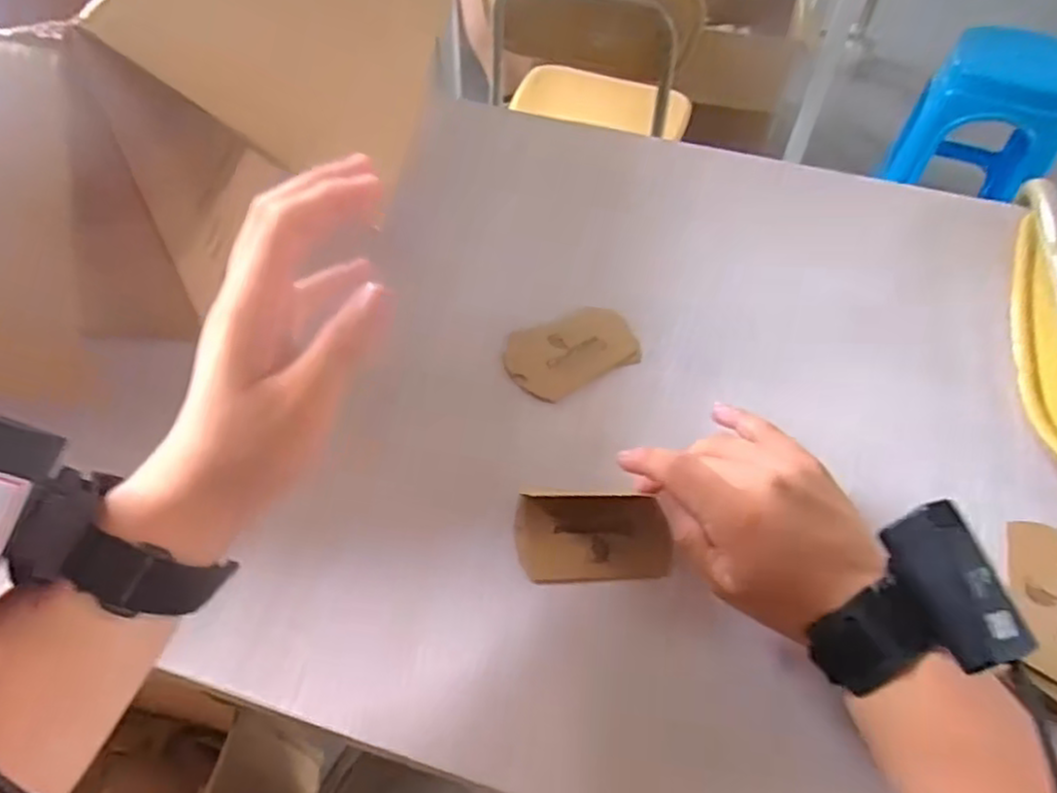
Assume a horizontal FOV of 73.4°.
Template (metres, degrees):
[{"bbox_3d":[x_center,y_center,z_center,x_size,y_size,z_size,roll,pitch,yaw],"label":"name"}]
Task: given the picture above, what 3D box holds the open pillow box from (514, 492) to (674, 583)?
[{"bbox_3d":[0.040,0.084,0.428,0.092,0.017,0.051,-1,51,-3],"label":"open pillow box"}]

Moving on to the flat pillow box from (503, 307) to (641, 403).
[{"bbox_3d":[0.031,-0.035,0.525,0.098,0.008,0.069,-24,56,-20],"label":"flat pillow box"}]

